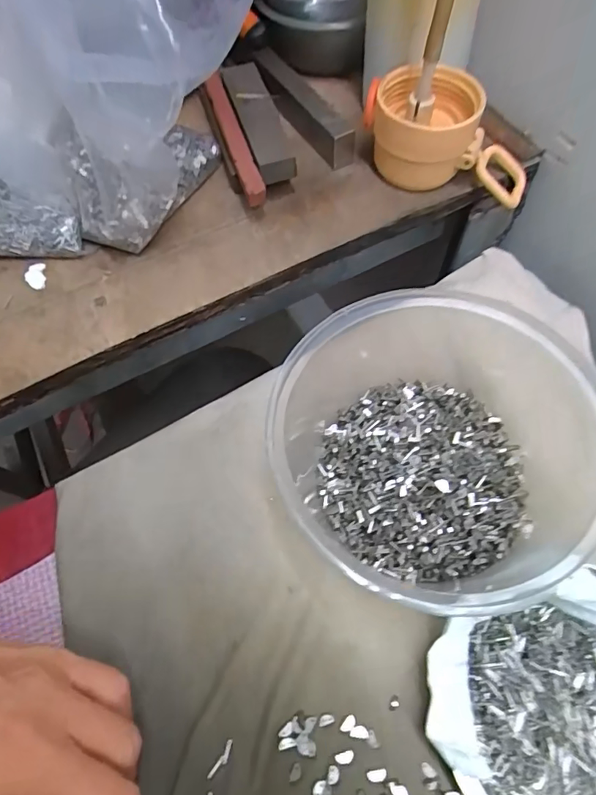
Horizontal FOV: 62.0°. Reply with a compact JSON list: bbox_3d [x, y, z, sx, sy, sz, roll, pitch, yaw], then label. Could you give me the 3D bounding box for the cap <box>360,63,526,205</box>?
[{"bbox_3d":[0.097,-0.168,0.315,0.107,0.054,0.058,9,64,7],"label":"cap"}]

